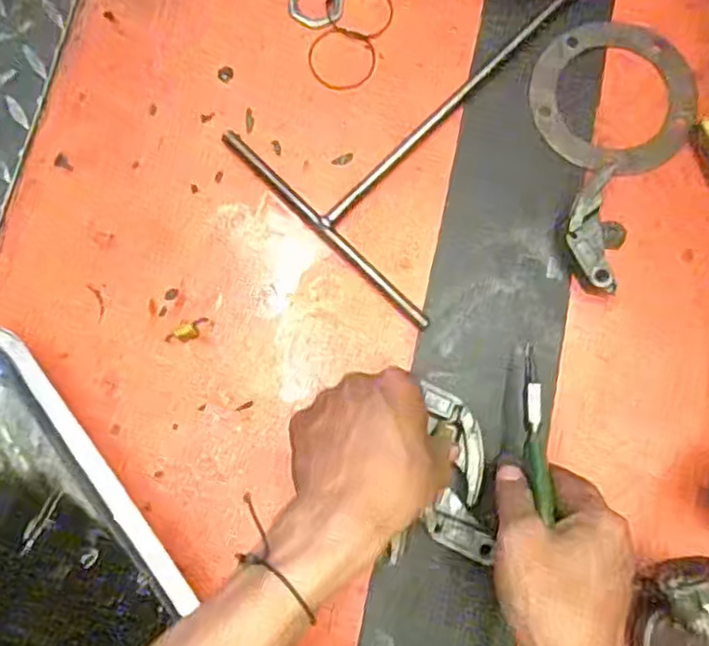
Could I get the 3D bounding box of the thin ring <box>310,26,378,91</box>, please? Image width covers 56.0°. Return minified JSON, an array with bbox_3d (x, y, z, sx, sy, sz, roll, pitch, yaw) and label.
[{"bbox_3d":[-0.009,-0.199,0.502,0.051,0.004,0.049,0,78,0],"label":"thin ring"}]

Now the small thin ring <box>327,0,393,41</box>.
[{"bbox_3d":[0.004,-0.241,0.509,0.050,0.004,0.049,0,78,0],"label":"small thin ring"}]

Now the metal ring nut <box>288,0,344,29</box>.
[{"bbox_3d":[-0.029,-0.244,0.507,0.042,0.004,0.040,0,78,0],"label":"metal ring nut"}]

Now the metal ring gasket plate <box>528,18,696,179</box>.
[{"bbox_3d":[0.191,-0.167,0.490,0.119,0.004,0.122,0,78,0],"label":"metal ring gasket plate"}]

